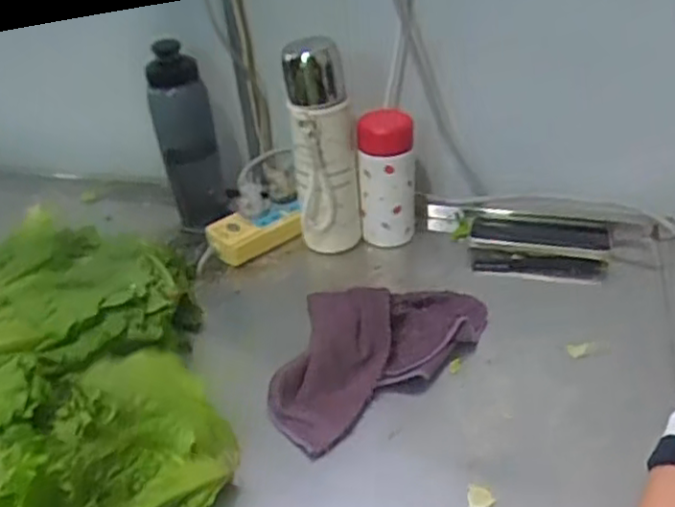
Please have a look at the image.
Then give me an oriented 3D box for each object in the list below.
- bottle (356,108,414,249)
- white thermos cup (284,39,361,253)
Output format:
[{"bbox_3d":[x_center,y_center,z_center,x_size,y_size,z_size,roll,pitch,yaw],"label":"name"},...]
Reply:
[{"bbox_3d":[0.060,-0.089,0.844,0.067,0.171,0.069,-2,35,3],"label":"bottle"},{"bbox_3d":[-0.015,-0.125,0.821,0.076,0.236,0.081,-5,35,-1],"label":"white thermos cup"}]

